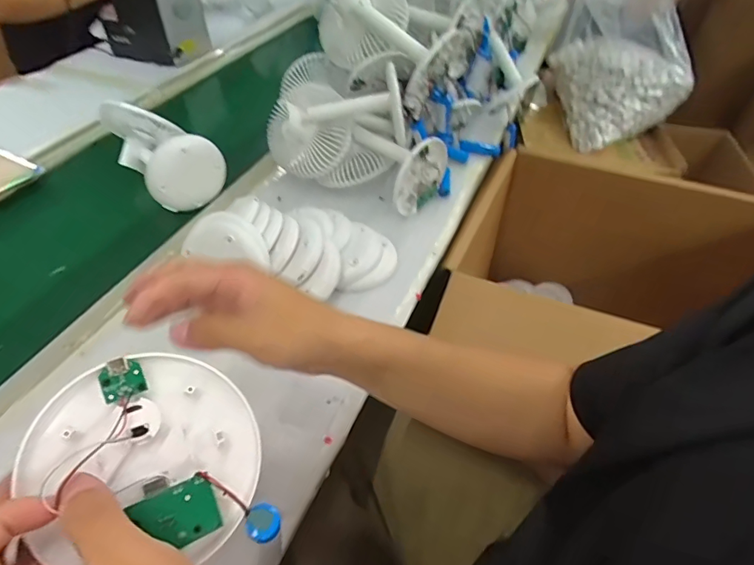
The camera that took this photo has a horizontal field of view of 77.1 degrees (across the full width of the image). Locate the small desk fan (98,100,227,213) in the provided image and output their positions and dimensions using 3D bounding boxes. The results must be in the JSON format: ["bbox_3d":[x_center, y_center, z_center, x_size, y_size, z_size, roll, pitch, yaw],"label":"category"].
[{"bbox_3d":[-0.322,-0.193,0.717,0.102,0.118,0.194,-30,55,-27],"label":"small desk fan"}]

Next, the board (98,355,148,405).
[{"bbox_3d":[-0.130,0.049,0.241,0.019,0.004,0.021,-22,91,-27],"label":"board"}]

